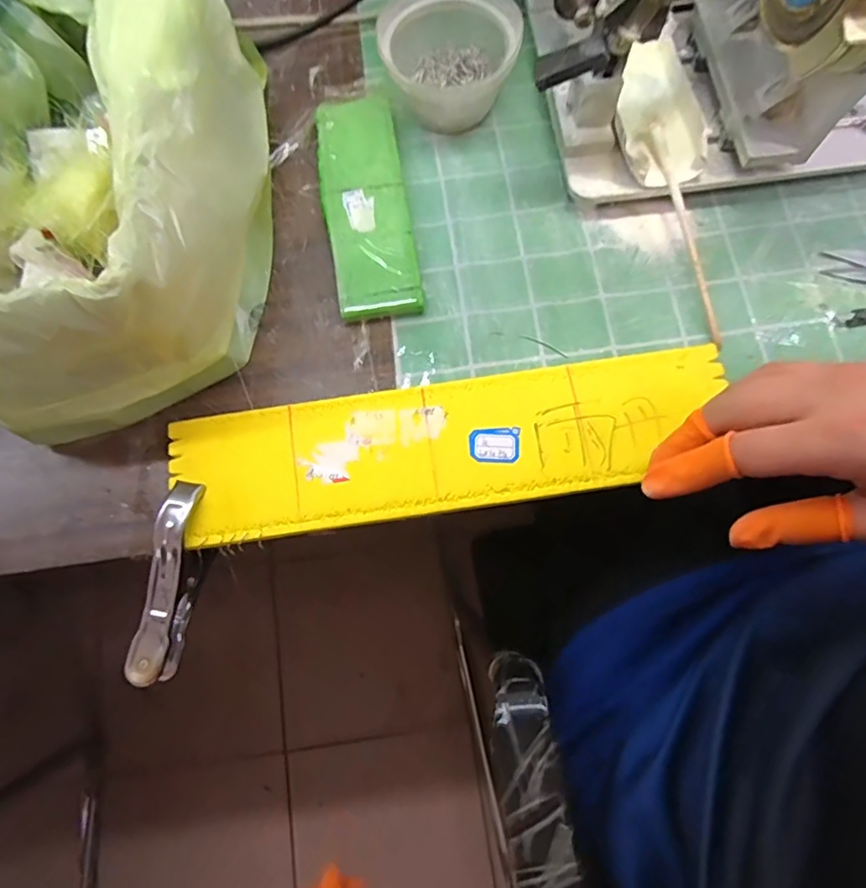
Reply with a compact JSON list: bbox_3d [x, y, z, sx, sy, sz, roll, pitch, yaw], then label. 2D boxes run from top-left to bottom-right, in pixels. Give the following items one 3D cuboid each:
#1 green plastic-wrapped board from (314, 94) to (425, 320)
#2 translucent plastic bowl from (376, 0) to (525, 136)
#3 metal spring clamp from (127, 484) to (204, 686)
[{"bbox_3d":[-0.048,-0.173,0.406,0.057,0.013,0.179,-10,75,-2],"label":"green plastic-wrapped board"},{"bbox_3d":[0.012,-0.284,0.415,0.096,0.058,0.089,0,75,1],"label":"translucent plastic bowl"},{"bbox_3d":[-0.157,0.081,0.343,0.024,0.037,0.113,8,88,3],"label":"metal spring clamp"}]

